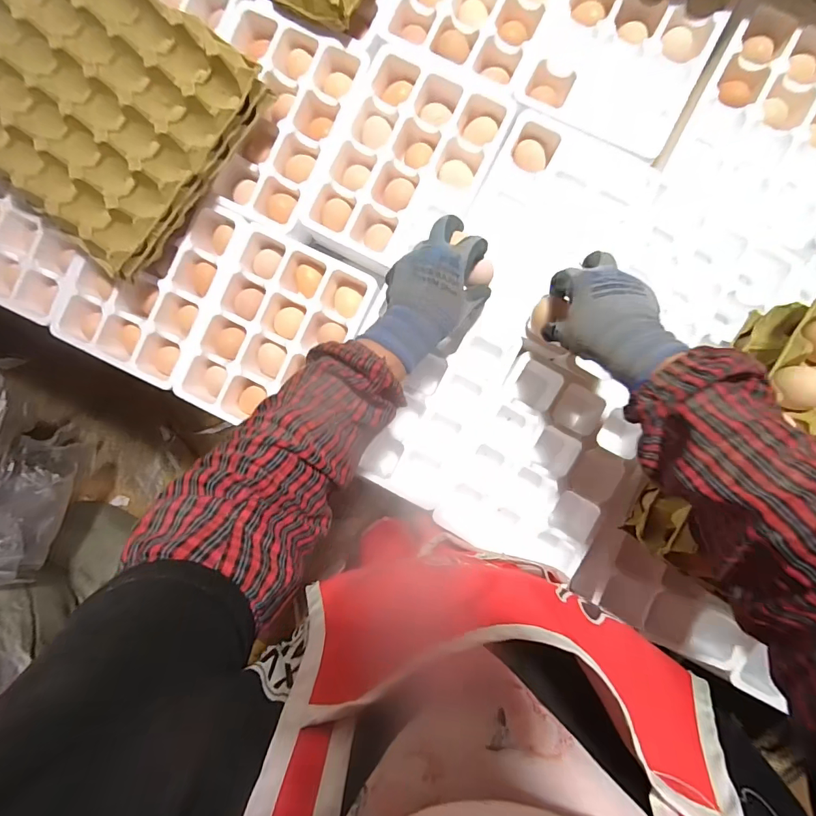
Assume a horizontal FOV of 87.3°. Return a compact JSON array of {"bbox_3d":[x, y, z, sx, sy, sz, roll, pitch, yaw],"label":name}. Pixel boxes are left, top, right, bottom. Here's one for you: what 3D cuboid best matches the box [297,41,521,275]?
[{"bbox_3d":[-0.003,-0.302,0.544,0.190,0.049,0.259,27,92,2],"label":"box"}]

